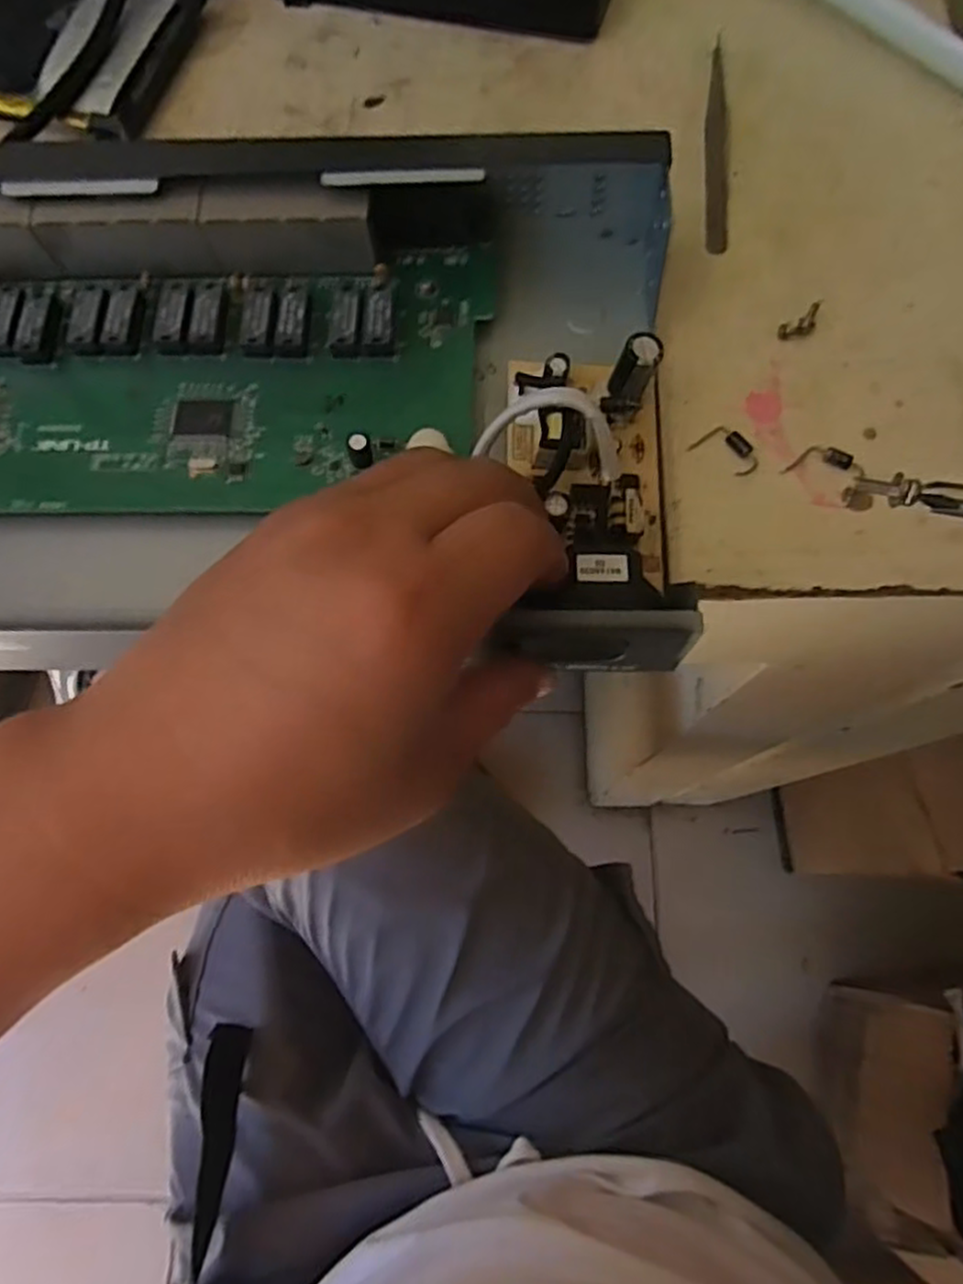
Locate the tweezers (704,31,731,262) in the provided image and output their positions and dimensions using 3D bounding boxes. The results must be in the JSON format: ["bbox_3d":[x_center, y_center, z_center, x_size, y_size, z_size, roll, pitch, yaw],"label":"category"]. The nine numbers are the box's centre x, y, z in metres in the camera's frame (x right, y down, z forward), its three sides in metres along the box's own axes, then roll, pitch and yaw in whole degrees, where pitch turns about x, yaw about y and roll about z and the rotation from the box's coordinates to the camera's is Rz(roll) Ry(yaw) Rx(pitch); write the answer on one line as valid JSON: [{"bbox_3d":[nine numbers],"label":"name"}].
[{"bbox_3d":[0.095,-0.198,0.294,0.010,0.004,0.103,5,74,3],"label":"tweezers"}]

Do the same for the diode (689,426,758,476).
[{"bbox_3d":[0.086,-0.067,0.256,0.023,0.004,0.013,33,79,9],"label":"diode"}]

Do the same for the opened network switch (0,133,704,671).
[{"bbox_3d":[-0.080,-0.091,0.248,0.286,0.045,0.196,1,76,2],"label":"opened network switch"}]

